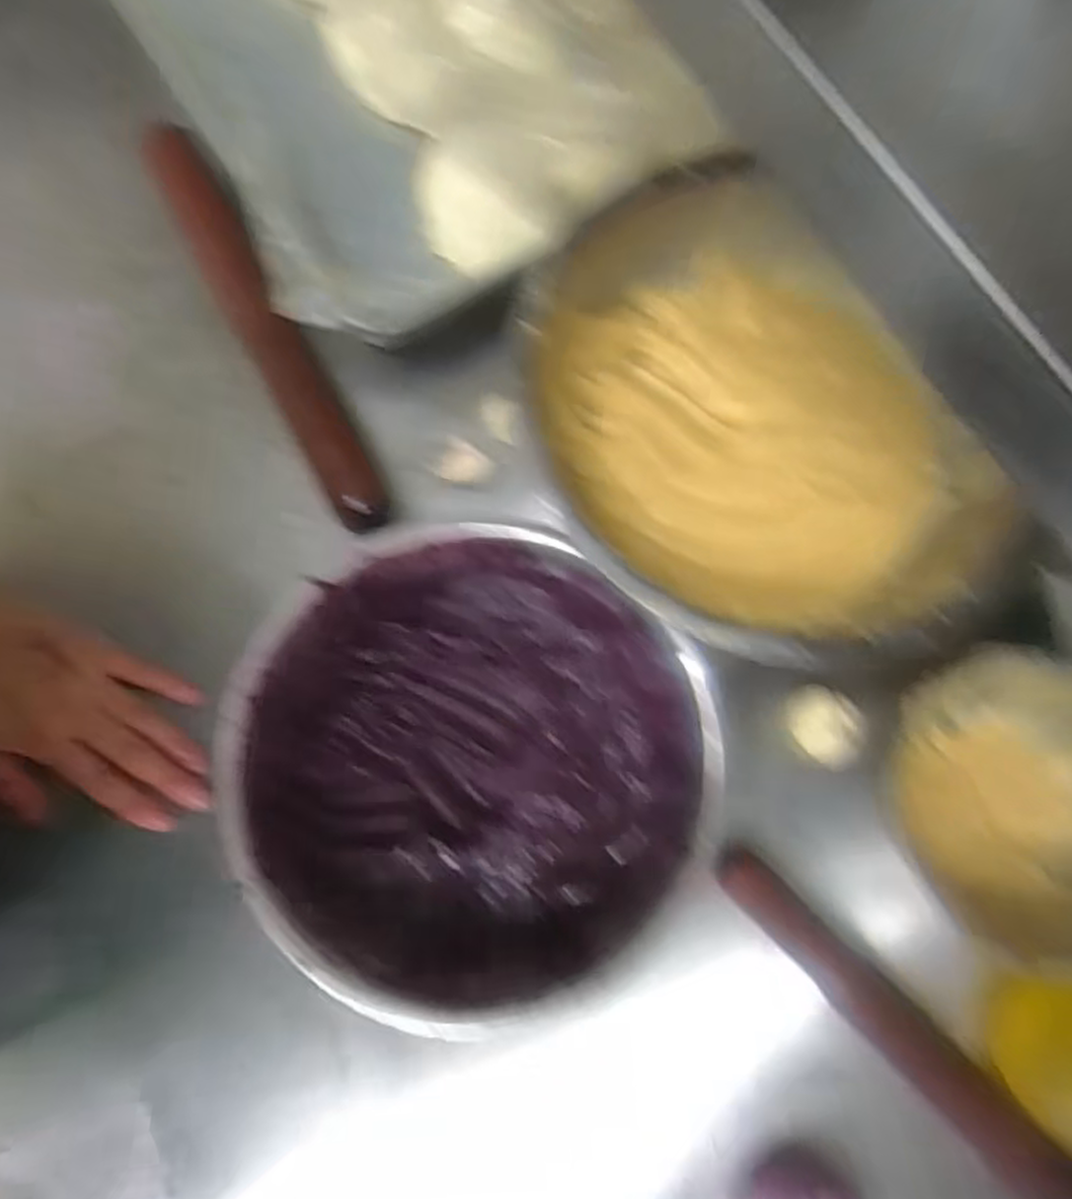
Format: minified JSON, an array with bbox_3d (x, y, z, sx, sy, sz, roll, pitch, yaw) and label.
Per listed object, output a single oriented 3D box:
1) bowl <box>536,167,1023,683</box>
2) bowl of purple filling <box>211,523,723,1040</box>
[{"bbox_3d":[0.140,-0.113,0.491,0.273,0.084,0.312,-31,76,-9],"label":"bowl"},{"bbox_3d":[-0.035,0.084,0.426,0.224,0.077,0.234,0,74,0],"label":"bowl of purple filling"}]

